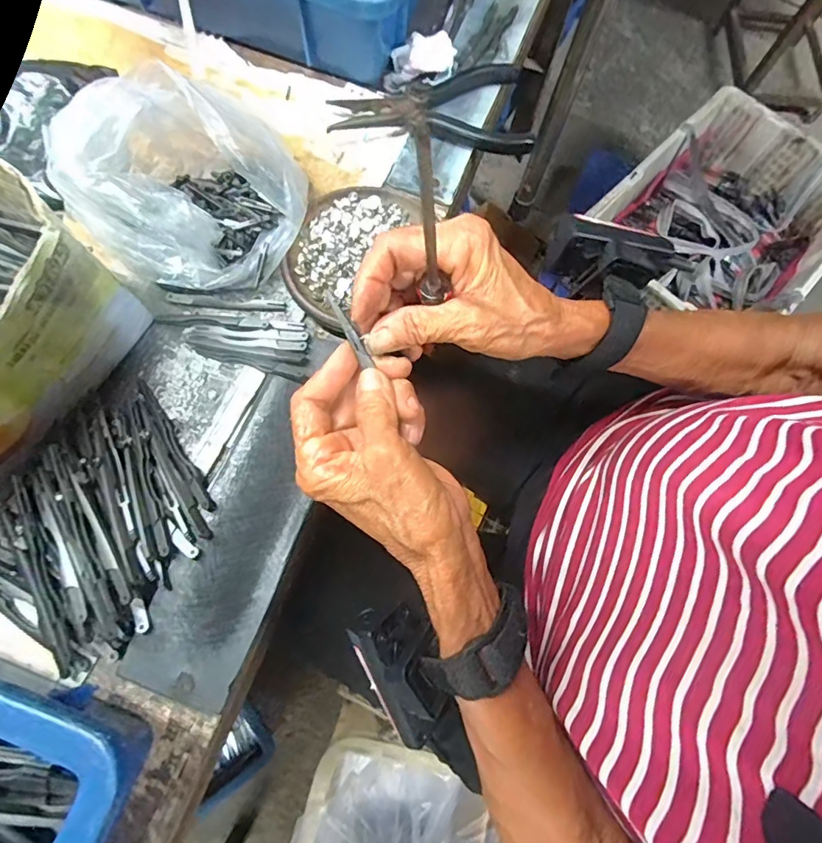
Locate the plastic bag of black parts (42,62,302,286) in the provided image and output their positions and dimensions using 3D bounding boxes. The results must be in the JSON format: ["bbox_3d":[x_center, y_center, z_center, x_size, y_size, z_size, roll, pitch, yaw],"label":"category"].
[{"bbox_3d":[-0.135,-0.149,0.300,0.130,0.084,0.109,-17,74,-8],"label":"plastic bag of black parts"}]

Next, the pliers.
[{"bbox_3d":[0.018,-0.251,0.378,0.151,0.016,0.085,7,72,-1],"label":"pliers"}]

